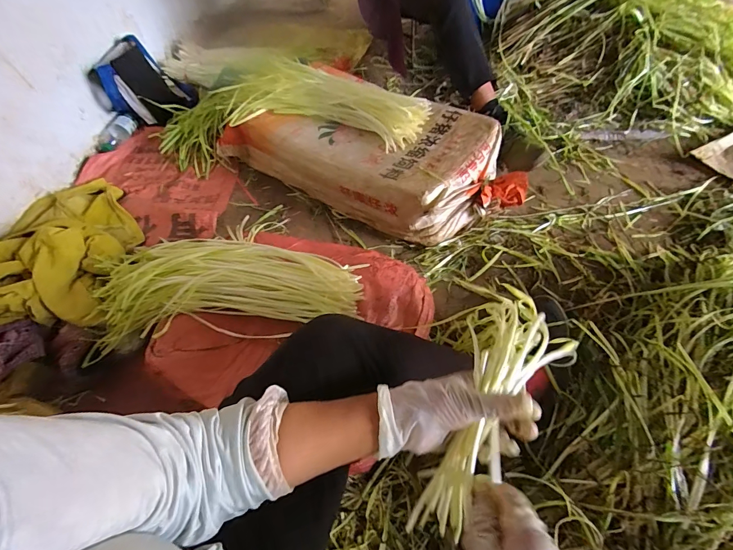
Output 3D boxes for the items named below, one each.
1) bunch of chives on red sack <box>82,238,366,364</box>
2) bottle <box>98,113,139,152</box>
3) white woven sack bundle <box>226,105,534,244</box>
[{"bbox_3d":[-0.294,0.022,0.715,0.564,0.131,0.215,-5,54,2],"label":"bunch of chives on red sack"},{"bbox_3d":[-0.861,-0.489,1.225,0.060,0.052,0.178,11,56,13],"label":"bottle"},{"bbox_3d":[-0.005,-0.324,0.962,0.812,0.176,0.317,26,61,22],"label":"white woven sack bundle"}]

